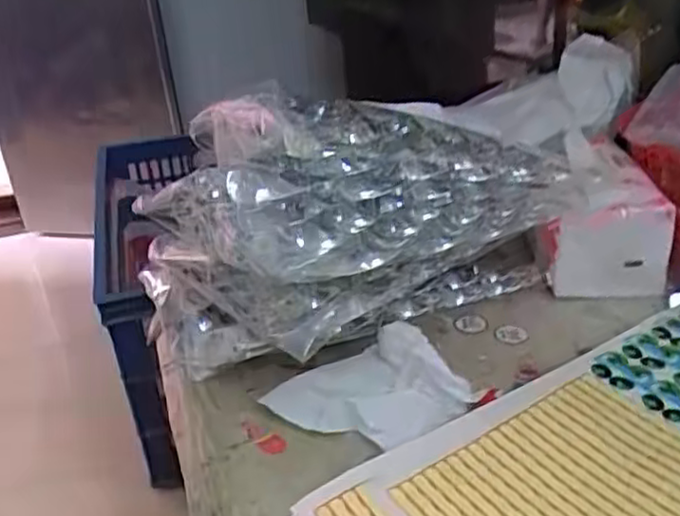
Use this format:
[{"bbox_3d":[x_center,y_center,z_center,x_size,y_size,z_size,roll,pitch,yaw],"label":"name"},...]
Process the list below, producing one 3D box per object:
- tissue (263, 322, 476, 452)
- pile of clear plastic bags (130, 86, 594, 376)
[{"bbox_3d":[0.022,0.087,0.493,0.120,0.021,0.111,-22,32,-27],"label":"tissue"},{"bbox_3d":[0.024,-0.041,0.577,0.378,0.169,0.188,-11,29,-9],"label":"pile of clear plastic bags"}]

